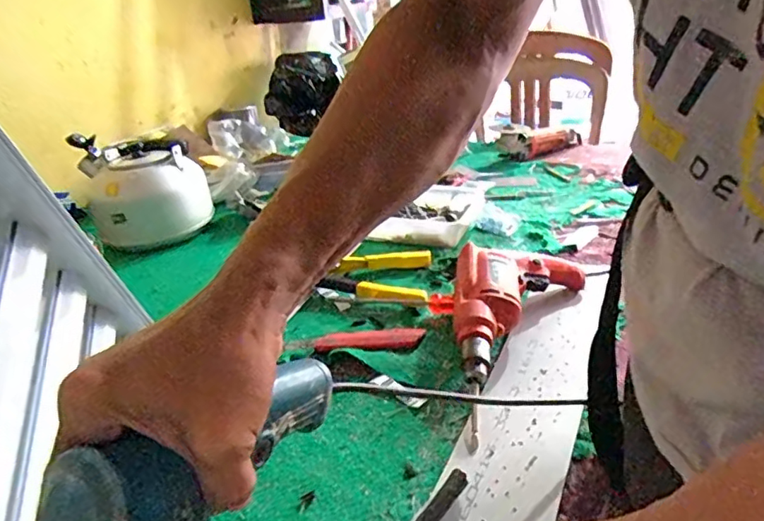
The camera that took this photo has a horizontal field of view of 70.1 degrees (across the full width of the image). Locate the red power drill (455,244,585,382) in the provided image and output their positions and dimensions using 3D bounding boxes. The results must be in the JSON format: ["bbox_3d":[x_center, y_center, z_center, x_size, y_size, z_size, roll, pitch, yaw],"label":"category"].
[{"bbox_3d":[0.142,0.043,0.675,0.118,0.080,0.267,19,35,38],"label":"red power drill"}]

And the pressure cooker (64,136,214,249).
[{"bbox_3d":[-0.449,-0.138,1.048,0.219,0.165,0.172,-21,30,-27],"label":"pressure cooker"}]

